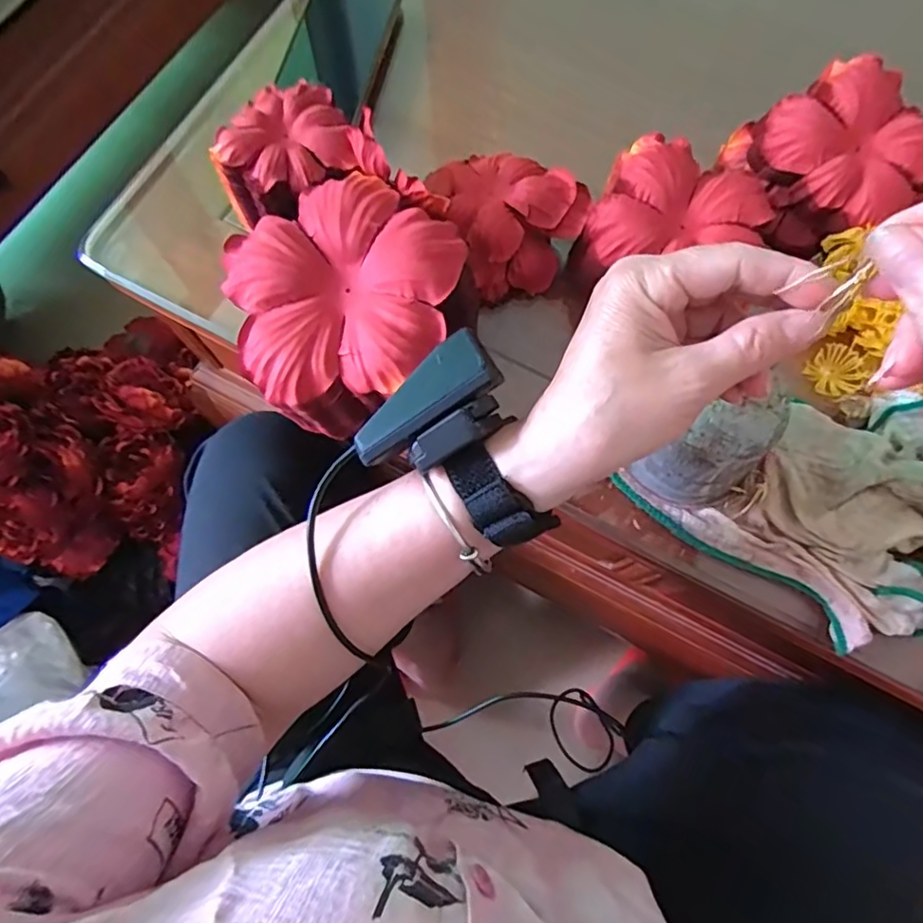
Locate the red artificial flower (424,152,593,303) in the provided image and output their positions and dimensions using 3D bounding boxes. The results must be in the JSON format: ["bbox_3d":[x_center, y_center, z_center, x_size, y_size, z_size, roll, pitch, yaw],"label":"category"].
[{"bbox_3d":[0.028,-0.166,0.399,0.088,0.047,0.102,-40,77,-11],"label":"red artificial flower"}]

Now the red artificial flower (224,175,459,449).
[{"bbox_3d":[-0.066,-0.092,0.327,0.126,0.045,0.130,0,73,1],"label":"red artificial flower"}]

